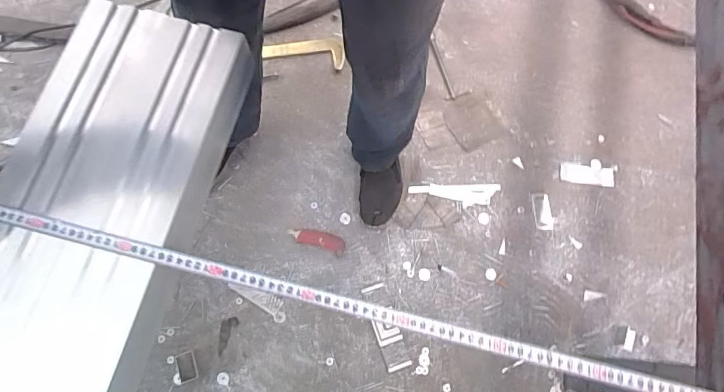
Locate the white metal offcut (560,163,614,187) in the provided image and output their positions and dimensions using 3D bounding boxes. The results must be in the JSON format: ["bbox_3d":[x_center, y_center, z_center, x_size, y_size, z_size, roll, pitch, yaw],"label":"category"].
[{"bbox_3d":[0.592,-0.057,1.173,0.132,0.010,0.051,8,74,1],"label":"white metal offcut"}]

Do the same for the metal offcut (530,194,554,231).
[{"bbox_3d":[0.465,0.040,1.153,0.049,0.005,0.097,-3,74,-2],"label":"metal offcut"}]

